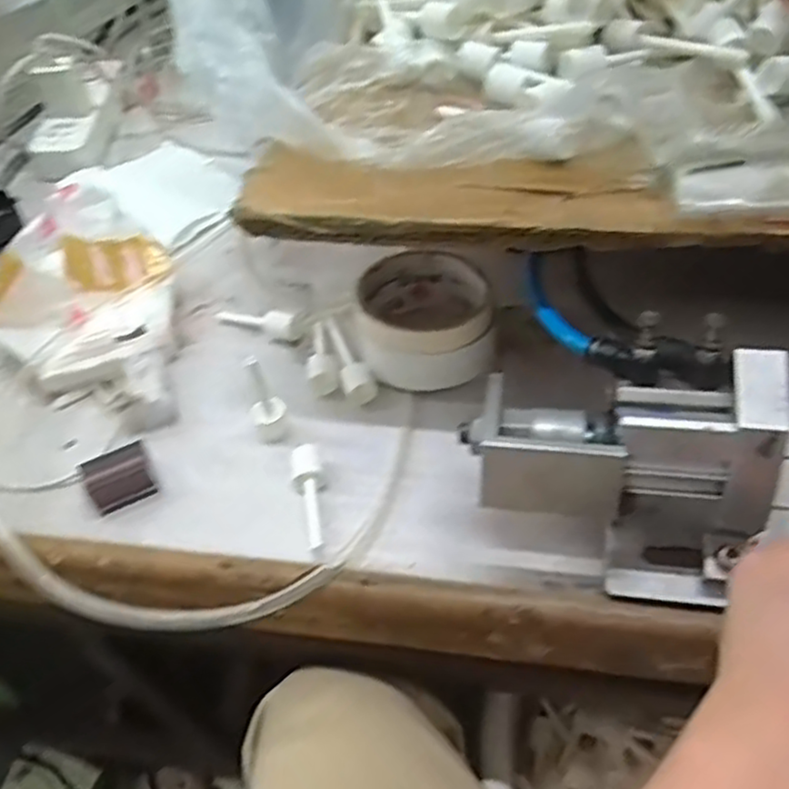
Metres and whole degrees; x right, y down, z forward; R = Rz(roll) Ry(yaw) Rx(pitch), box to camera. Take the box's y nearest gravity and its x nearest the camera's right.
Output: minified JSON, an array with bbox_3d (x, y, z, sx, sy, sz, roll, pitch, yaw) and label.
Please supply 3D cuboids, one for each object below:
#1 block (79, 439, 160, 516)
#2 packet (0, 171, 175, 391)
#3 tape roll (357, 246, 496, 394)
[{"bbox_3d":[-0.156,0.048,0.408,0.036,0.025,0.022,-31,54,-19],"label":"block"},{"bbox_3d":[-0.216,-0.075,0.481,0.123,0.059,0.136,-25,53,-15],"label":"packet"},{"bbox_3d":[0.023,-0.050,0.451,0.080,0.050,0.087,-3,50,3],"label":"tape roll"}]

